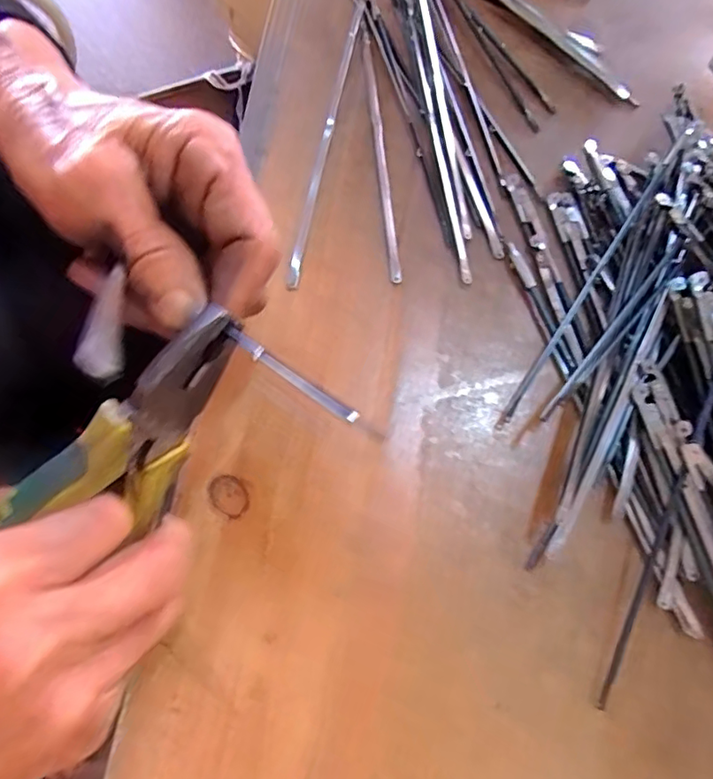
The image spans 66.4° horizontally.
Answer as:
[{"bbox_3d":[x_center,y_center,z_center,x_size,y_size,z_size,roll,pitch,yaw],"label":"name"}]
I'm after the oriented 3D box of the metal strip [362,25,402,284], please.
[{"bbox_3d":[0.012,-0.133,0.296,0.006,0.005,0.161,-6,74,0],"label":"metal strip"}]

